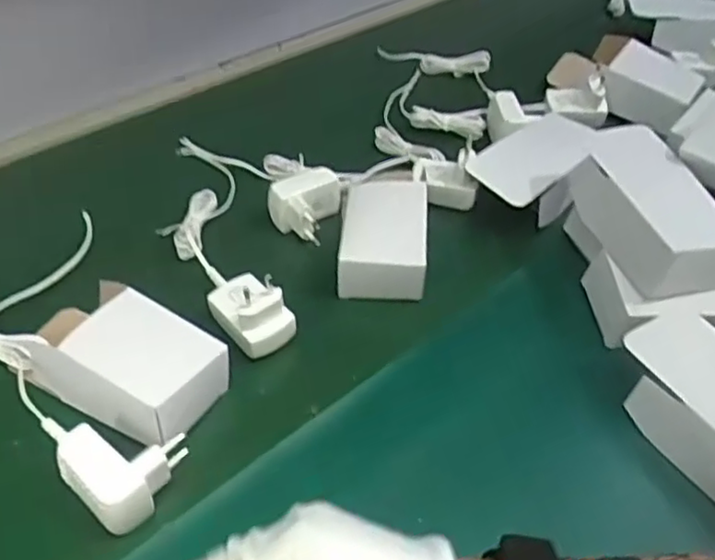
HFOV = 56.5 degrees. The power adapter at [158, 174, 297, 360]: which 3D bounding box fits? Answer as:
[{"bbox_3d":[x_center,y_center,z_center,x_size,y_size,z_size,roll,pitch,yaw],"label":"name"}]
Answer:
[{"bbox_3d":[-0.107,-0.025,0.514,0.071,0.046,0.199,-15,49,-17],"label":"power adapter"}]

